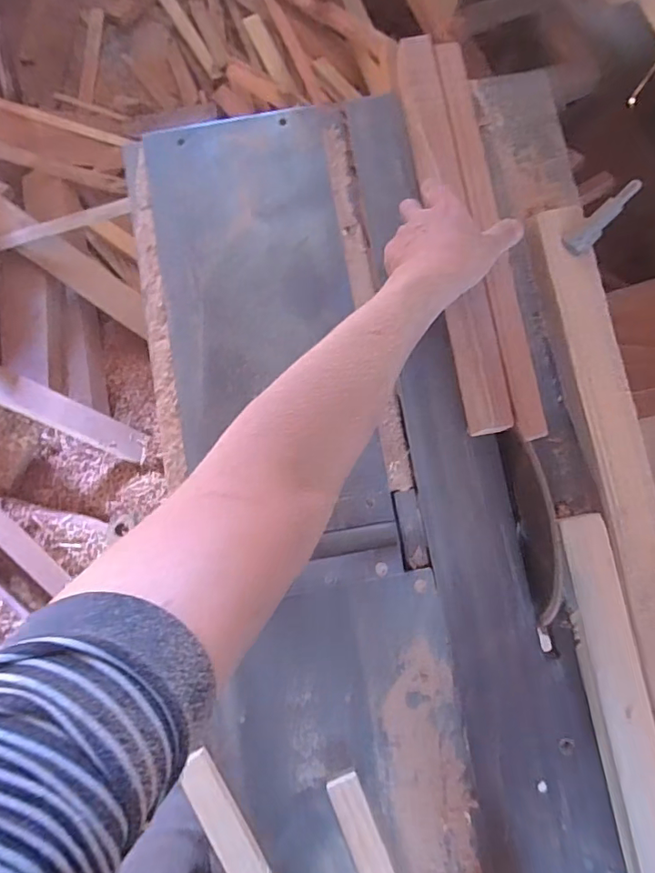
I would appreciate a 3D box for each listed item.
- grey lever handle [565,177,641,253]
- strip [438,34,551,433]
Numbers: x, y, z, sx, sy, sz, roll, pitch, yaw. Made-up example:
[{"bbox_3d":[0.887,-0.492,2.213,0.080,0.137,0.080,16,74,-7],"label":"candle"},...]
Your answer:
[{"bbox_3d":[0.283,-0.224,0.517,0.098,0.019,0.024,-42,83,-4],"label":"grey lever handle"},{"bbox_3d":[0.166,-0.214,0.523,0.029,0.013,0.438,-9,81,0],"label":"strip"}]

